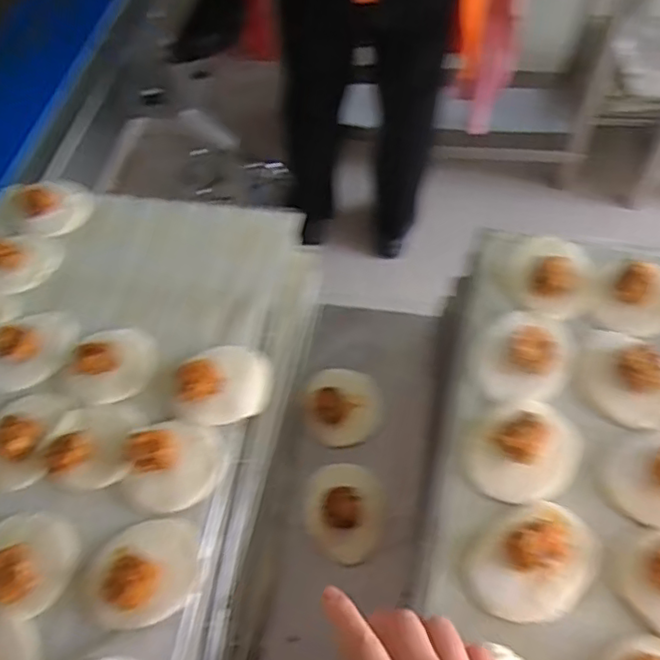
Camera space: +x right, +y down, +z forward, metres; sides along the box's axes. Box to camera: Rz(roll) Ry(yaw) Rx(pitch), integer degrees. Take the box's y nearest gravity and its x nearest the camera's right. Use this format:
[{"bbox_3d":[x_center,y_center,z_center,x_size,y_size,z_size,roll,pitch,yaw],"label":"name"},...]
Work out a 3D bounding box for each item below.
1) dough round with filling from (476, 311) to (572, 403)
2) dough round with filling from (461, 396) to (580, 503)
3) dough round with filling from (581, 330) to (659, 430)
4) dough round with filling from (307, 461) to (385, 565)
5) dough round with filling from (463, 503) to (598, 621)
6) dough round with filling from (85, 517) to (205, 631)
[{"bbox_3d":[0.189,0.023,0.597,0.082,0.025,0.096,19,61,15],"label":"dough round with filling"},{"bbox_3d":[0.170,0.105,0.547,0.090,0.035,0.094,-2,58,3],"label":"dough round with filling"},{"bbox_3d":[0.280,0.043,0.572,0.095,0.029,0.081,30,64,20],"label":"dough round with filling"},{"bbox_3d":[0.018,0.192,0.659,0.079,0.023,0.103,-11,58,-3],"label":"dough round with filling"},{"bbox_3d":[0.164,0.185,0.493,0.106,0.028,0.079,-30,61,-14],"label":"dough round with filling"},{"bbox_3d":[-0.166,0.208,0.537,0.099,0.027,0.083,-13,58,-4],"label":"dough round with filling"}]

